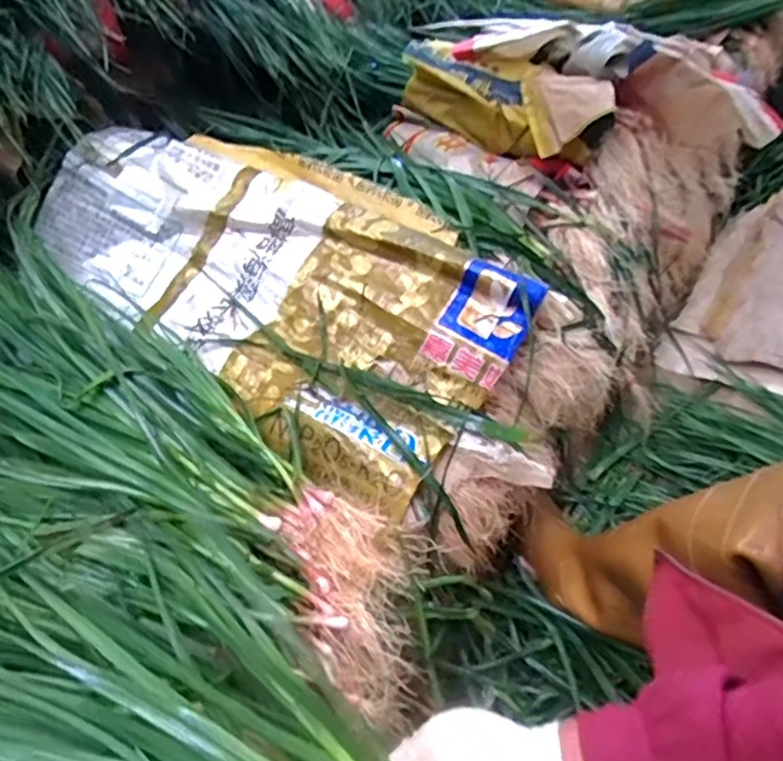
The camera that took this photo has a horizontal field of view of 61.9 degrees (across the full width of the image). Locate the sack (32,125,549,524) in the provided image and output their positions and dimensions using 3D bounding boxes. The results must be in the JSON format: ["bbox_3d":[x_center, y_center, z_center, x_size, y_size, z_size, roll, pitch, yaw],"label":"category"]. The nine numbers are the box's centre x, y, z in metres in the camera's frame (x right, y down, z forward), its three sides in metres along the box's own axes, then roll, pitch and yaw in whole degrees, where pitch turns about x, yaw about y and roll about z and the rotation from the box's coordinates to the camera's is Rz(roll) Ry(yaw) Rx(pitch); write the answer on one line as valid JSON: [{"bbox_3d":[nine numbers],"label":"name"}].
[{"bbox_3d":[-0.129,-0.128,0.796,0.558,0.167,0.337,25,50,23],"label":"sack"}]

